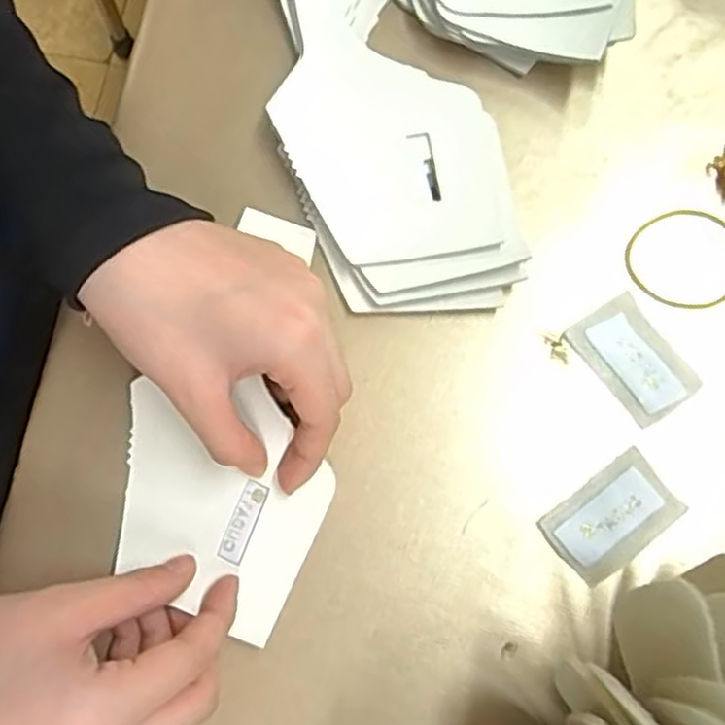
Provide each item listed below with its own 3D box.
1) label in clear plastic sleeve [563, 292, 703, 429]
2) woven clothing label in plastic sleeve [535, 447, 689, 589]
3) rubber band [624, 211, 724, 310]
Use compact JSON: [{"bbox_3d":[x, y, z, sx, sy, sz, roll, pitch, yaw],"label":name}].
[{"bbox_3d":[0.119,-0.002,0.321,0.035,0.004,0.052,-35,80,-5],"label":"label in clear plastic sleeve"},{"bbox_3d":[0.105,0.065,0.308,0.054,0.008,0.034,-38,80,-6],"label":"woven clothing label in plastic sleeve"},{"bbox_3d":[0.147,-0.046,0.331,0.052,0.004,0.048,0,78,1],"label":"rubber band"}]

